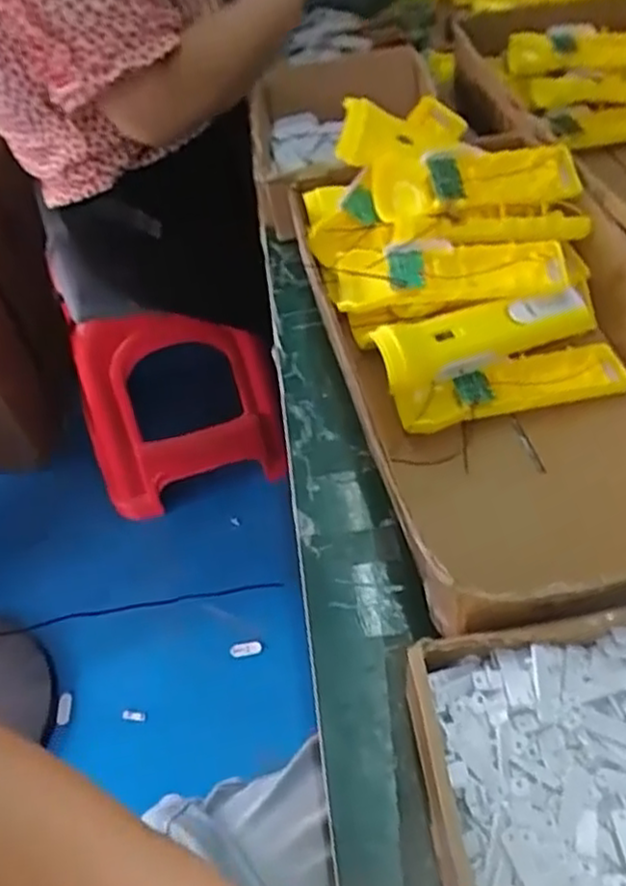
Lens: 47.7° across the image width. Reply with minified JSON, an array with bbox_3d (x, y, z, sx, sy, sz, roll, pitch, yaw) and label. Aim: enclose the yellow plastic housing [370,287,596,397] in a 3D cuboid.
[{"bbox_3d":[0.130,-0.082,0.520,0.173,0.038,0.040,-19,51,-9],"label":"yellow plastic housing"}]

